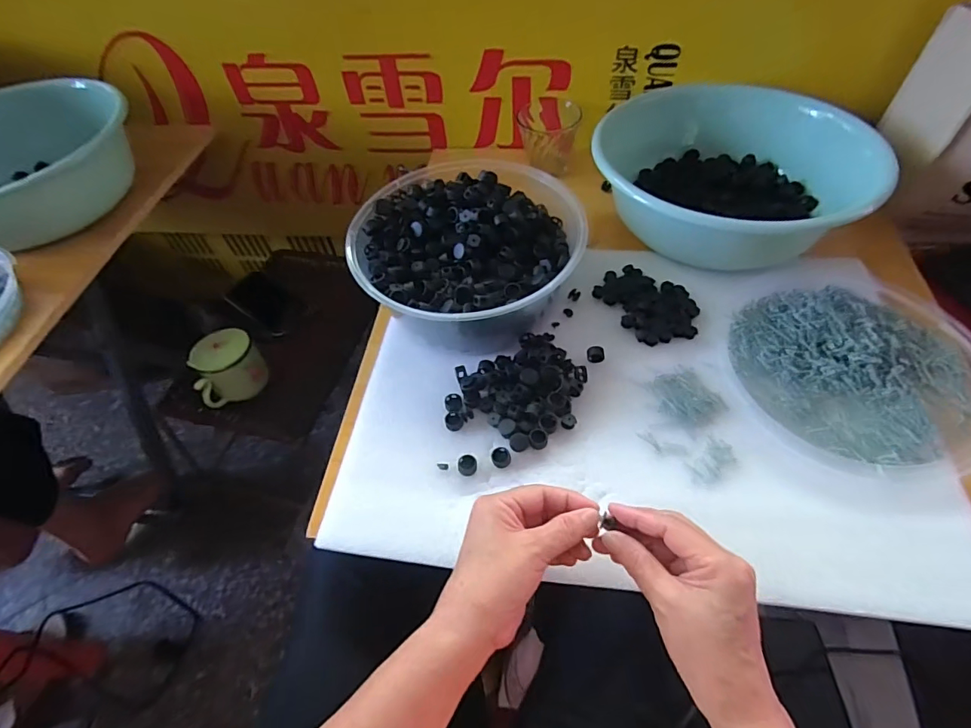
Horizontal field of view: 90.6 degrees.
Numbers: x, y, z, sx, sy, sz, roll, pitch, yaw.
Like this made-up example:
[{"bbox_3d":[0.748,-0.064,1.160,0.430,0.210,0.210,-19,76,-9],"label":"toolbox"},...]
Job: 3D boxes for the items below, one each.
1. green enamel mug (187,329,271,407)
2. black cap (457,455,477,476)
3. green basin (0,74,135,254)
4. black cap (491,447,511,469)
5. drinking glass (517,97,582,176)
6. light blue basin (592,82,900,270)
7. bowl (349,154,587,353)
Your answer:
[{"bbox_3d":[-0.400,0.003,0.753,0.098,0.081,0.082,-23,57,-11],"label":"green enamel mug"},{"bbox_3d":[-0.017,0.094,0.449,0.017,0.007,0.018,-2,55,3],"label":"black cap"},{"bbox_3d":[-0.701,-0.275,0.690,0.299,0.115,0.284,11,57,12],"label":"green basin"},{"bbox_3d":[0.015,0.088,0.455,0.017,0.008,0.019,-30,58,-16],"label":"black cap"},{"bbox_3d":[0.094,-0.337,0.717,0.081,0.084,0.085,-5,55,1],"label":"drinking glass"},{"bbox_3d":[0.286,-0.235,0.582,0.277,0.099,0.236,-2,55,3],"label":"light blue basin"},{"bbox_3d":[-0.025,-0.122,0.547,0.226,0.083,0.242,-2,55,3],"label":"bowl"}]

